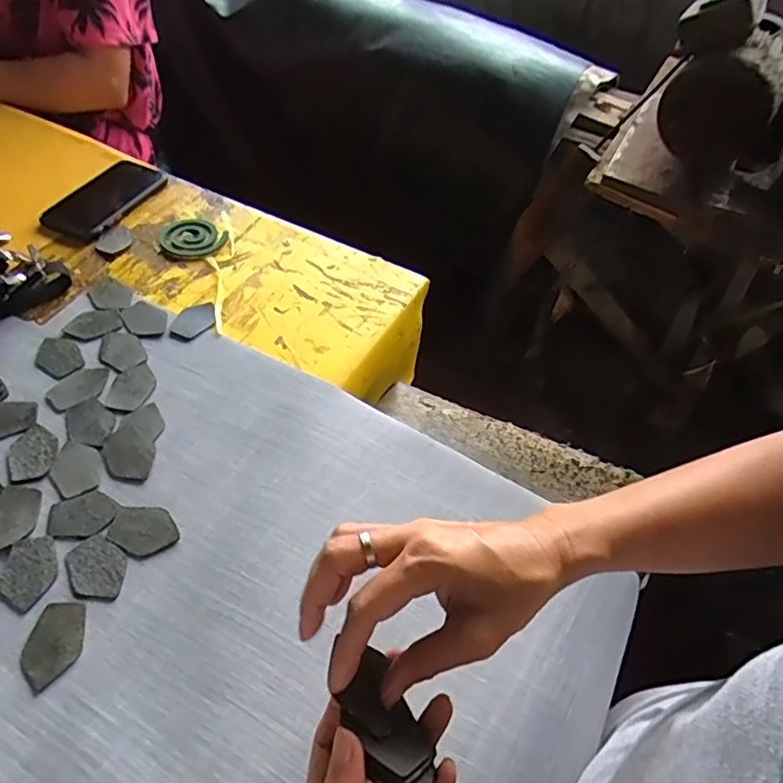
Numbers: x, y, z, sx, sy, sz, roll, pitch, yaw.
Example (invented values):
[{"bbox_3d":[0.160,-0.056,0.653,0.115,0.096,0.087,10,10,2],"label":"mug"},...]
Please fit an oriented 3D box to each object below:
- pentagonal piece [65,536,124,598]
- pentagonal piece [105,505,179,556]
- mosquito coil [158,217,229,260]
[{"bbox_3d":[-0.221,0.133,0.429,0.037,0.004,0.051,-28,58,-21],"label":"pentagonal piece"},{"bbox_3d":[-0.194,0.107,0.445,0.052,0.004,0.039,26,56,18],"label":"pentagonal piece"},{"bbox_3d":[-0.240,-0.181,0.674,0.081,0.005,0.069,20,54,14],"label":"mosquito coil"}]

